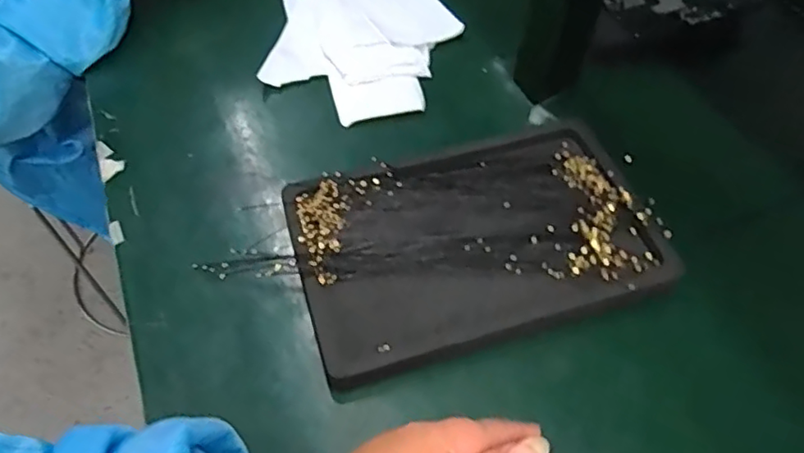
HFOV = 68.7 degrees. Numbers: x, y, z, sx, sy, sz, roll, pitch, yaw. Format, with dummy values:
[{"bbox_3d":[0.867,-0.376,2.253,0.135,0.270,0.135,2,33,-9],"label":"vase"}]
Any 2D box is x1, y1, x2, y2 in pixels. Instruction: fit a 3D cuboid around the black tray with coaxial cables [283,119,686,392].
[{"bbox_3d":[0.052,0.002,0.410,0.242,0.022,0.160,-16,58,-8],"label":"black tray with coaxial cables"}]

